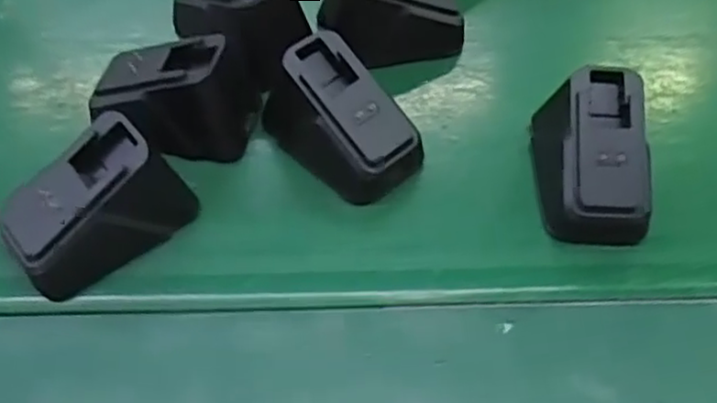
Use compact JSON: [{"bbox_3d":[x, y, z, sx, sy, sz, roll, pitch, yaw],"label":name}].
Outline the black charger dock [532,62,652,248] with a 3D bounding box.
[{"bbox_3d":[0.097,-0.021,0.293,0.038,0.042,0.063,0,54,-2],"label":"black charger dock"}]

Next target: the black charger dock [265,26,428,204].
[{"bbox_3d":[-0.008,-0.036,0.301,0.043,0.042,0.063,-35,62,-24],"label":"black charger dock"}]

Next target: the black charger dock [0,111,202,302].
[{"bbox_3d":[-0.097,0.002,0.266,0.068,0.036,0.042,-38,63,-25],"label":"black charger dock"}]

